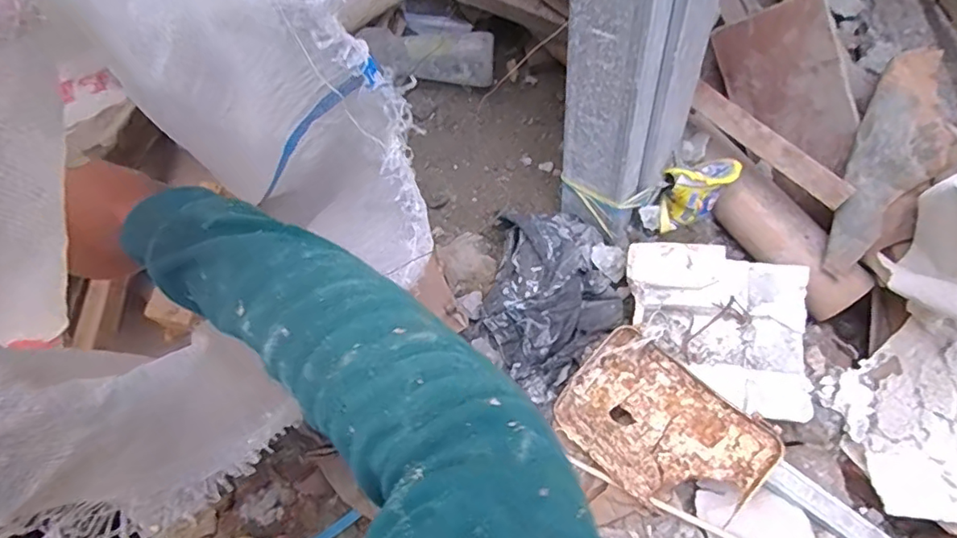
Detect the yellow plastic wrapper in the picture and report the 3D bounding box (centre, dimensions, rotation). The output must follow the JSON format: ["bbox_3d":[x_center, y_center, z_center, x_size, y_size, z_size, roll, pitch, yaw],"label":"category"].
[{"bbox_3d":[0.245,-0.092,0.618,0.079,0.075,0.049,-16,74,-6],"label":"yellow plastic wrapper"}]

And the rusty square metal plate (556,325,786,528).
[{"bbox_3d":[0.183,0.164,0.561,0.192,0.016,0.137,37,102,23],"label":"rusty square metal plate"}]

